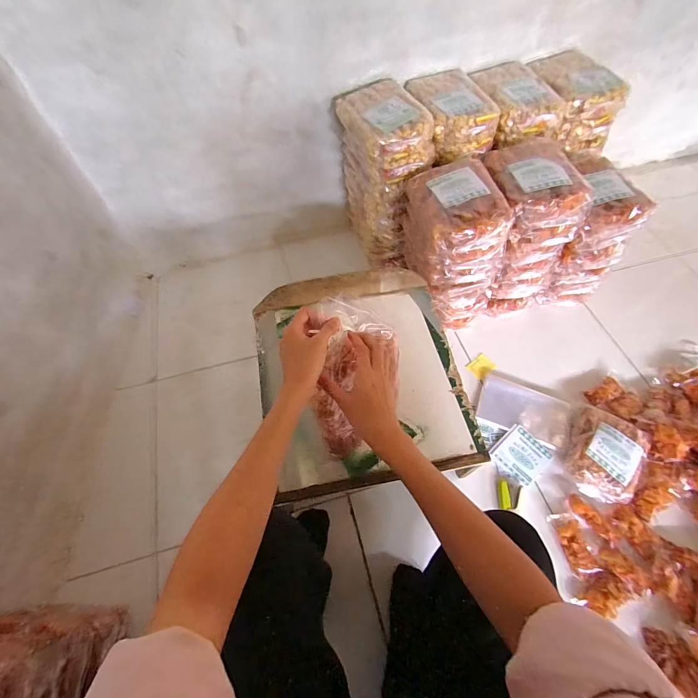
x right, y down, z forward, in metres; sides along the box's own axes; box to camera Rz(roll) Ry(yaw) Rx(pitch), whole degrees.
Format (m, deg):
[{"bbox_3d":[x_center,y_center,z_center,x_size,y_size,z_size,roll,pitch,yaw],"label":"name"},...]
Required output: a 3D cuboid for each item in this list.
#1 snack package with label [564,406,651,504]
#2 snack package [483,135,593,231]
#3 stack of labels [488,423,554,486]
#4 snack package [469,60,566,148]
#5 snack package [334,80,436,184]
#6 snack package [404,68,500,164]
[{"bbox_3d":[0.549,0.228,0.763,0.139,0.055,0.190,25,62,15],"label":"snack package with label"},{"bbox_3d":[0.387,-0.369,0.751,0.157,0.079,0.233,-6,58,-3],"label":"snack package"},{"bbox_3d":[0.382,0.237,0.794,0.118,0.018,0.099,-39,68,-15],"label":"stack of labels"},{"bbox_3d":[0.409,-0.612,0.880,0.186,0.084,0.262,-5,58,-2],"label":"snack package"},{"bbox_3d":[0.076,-0.519,0.828,0.148,0.104,0.282,-19,60,-11],"label":"snack package"},{"bbox_3d":[0.238,-0.574,0.861,0.158,0.084,0.265,-10,59,-6],"label":"snack package"}]

